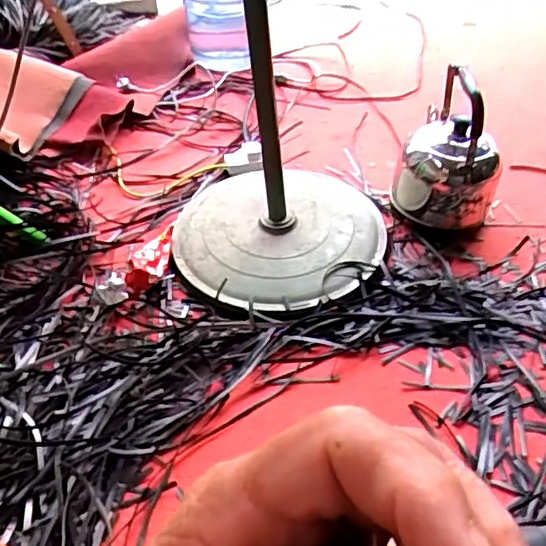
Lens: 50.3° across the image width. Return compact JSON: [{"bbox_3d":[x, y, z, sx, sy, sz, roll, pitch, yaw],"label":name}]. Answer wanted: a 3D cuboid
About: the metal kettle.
[{"bbox_3d":[0.356,-0.249,1.188,0.181,0.305,0.191,0,44,0],"label":"metal kettle"}]

